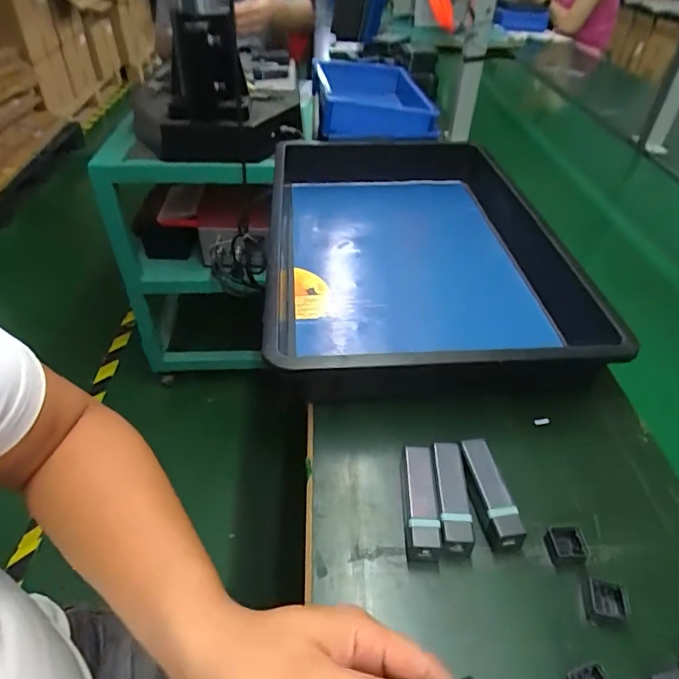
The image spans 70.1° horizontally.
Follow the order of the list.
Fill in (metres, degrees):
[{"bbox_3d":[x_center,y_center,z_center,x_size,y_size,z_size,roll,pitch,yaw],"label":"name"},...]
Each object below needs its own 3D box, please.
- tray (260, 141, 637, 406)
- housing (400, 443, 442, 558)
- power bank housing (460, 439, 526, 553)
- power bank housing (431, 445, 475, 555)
[{"bbox_3d":[0.085,-0.128,0.671,0.338,0.100,0.562,-1,42,-4],"label":"tray"},{"bbox_3d":[0.065,0.134,0.402,0.026,0.027,0.088,2,41,-1],"label":"housing"},{"bbox_3d":[0.125,0.129,0.407,0.026,0.028,0.088,-4,42,-7],"label":"power bank housing"},{"bbox_3d":[0.094,0.134,0.407,0.029,0.030,0.089,3,41,1],"label":"power bank housing"}]

